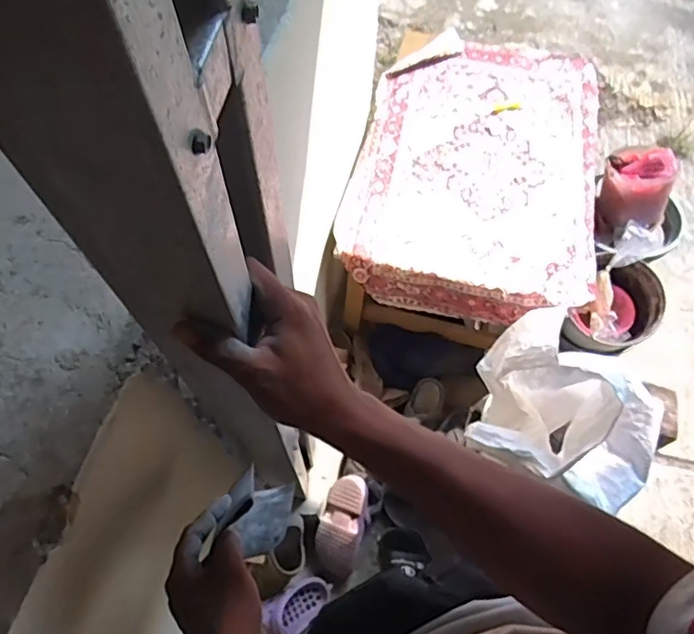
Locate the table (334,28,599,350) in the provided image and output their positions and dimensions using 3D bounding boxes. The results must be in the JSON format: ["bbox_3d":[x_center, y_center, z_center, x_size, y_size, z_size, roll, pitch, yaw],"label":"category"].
[{"bbox_3d":[0.330,-0.348,1.512,0.563,0.395,0.865,12,66,6],"label":"table"}]

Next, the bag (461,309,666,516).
[{"bbox_3d":[0.401,0.169,0.998,0.316,0.250,0.263,20,67,9],"label":"bag"}]

